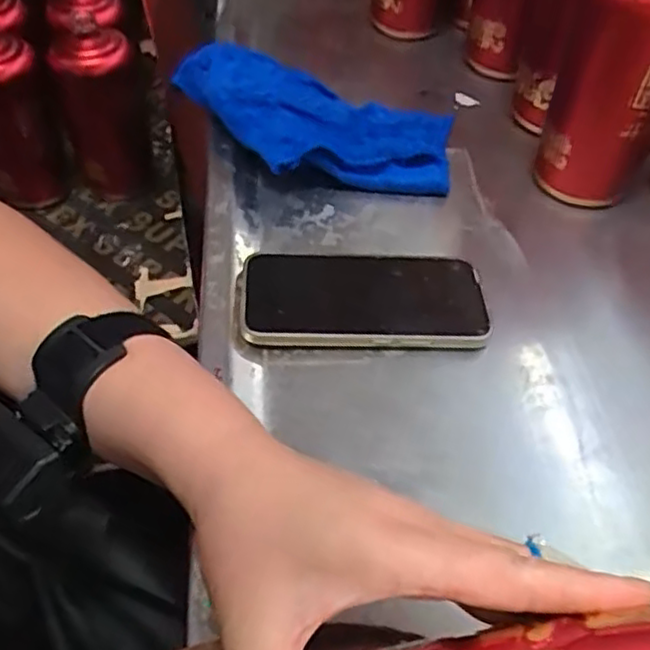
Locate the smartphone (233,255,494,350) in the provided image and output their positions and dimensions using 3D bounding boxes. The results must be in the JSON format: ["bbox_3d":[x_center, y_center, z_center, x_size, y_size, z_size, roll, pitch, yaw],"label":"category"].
[{"bbox_3d":[0.024,-0.018,0.437,0.151,0.016,0.075,0,51,0],"label":"smartphone"}]

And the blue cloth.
[{"bbox_3d":[-0.015,-0.159,0.536,0.229,0.051,0.133,7,51,6],"label":"blue cloth"}]

